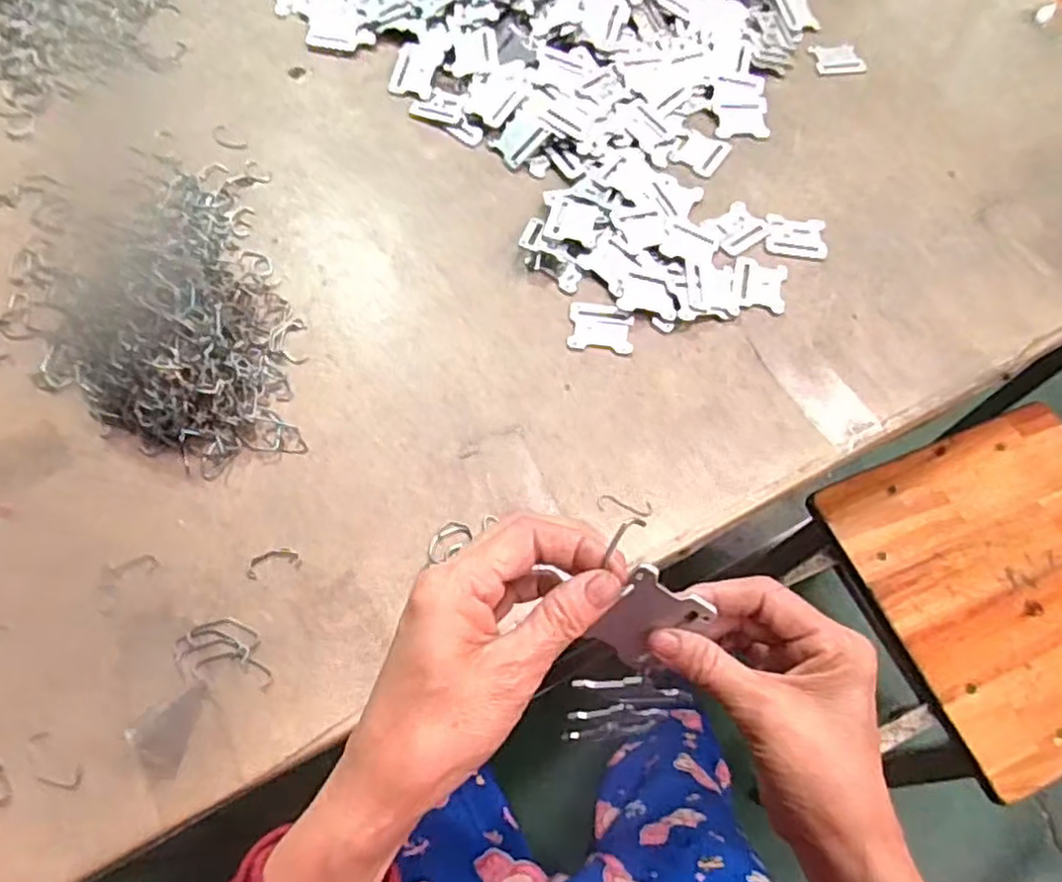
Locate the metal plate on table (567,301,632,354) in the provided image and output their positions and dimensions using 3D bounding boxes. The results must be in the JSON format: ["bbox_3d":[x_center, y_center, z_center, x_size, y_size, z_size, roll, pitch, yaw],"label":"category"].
[{"bbox_3d":[0.056,-0.092,0.551,0.051,0.005,0.042,6,63,1],"label":"metal plate on table"}]

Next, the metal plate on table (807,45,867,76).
[{"bbox_3d":[0.318,-0.395,0.711,0.056,0.004,0.038,-8,64,-6],"label":"metal plate on table"}]

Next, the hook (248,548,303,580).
[{"bbox_3d":[-0.172,0.081,0.462,0.036,0.004,0.016,-12,64,-8],"label":"hook"}]

